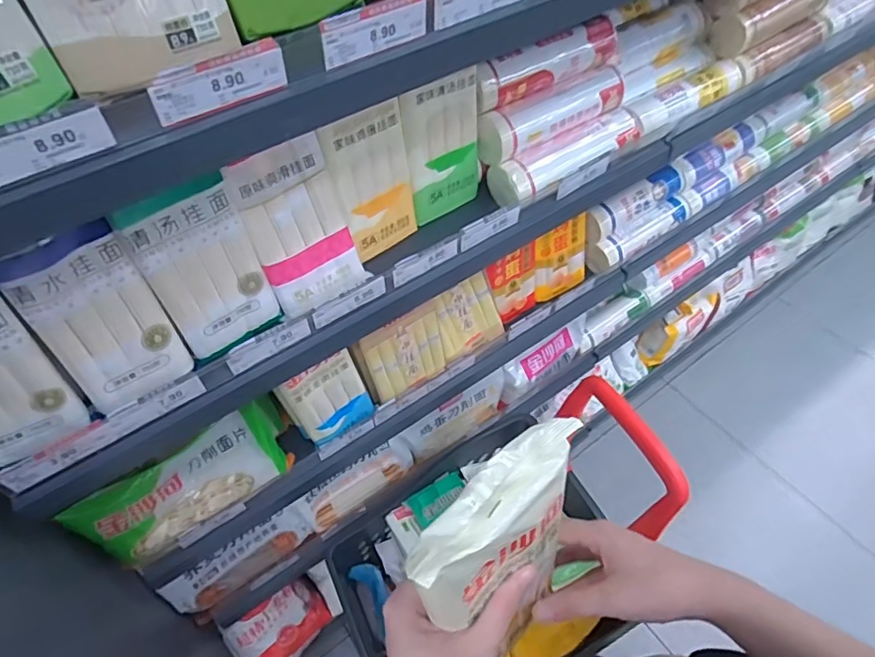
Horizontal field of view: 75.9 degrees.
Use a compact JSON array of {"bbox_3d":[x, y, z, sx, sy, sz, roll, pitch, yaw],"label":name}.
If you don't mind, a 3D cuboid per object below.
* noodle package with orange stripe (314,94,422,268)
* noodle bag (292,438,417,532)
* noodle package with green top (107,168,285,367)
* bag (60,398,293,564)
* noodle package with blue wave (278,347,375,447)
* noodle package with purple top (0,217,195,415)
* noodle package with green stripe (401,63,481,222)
[{"bbox_3d":[-0.079,-0.180,0.707,0.114,0.185,0.034,-37,61,-24],"label":"noodle package with orange stripe"},{"bbox_3d":[-0.163,0.308,1.133,0.238,0.100,0.050,-30,28,-20],"label":"noodle bag"},{"bbox_3d":[-0.247,-0.058,0.609,0.112,0.196,0.045,-38,61,-25],"label":"noodle package with green top"},{"bbox_3d":[-0.351,0.218,0.819,0.287,0.132,0.093,-33,59,-22],"label":"bag"},{"bbox_3d":[-0.158,0.107,0.848,0.118,0.175,0.029,-34,59,-23],"label":"noodle package with blue wave"},{"bbox_3d":[-0.336,-0.004,0.567,0.108,0.197,0.040,-36,60,-24],"label":"noodle package with purple top"},{"bbox_3d":[0.008,-0.239,0.756,0.114,0.186,0.032,-37,61,-24],"label":"noodle package with green stripe"}]

